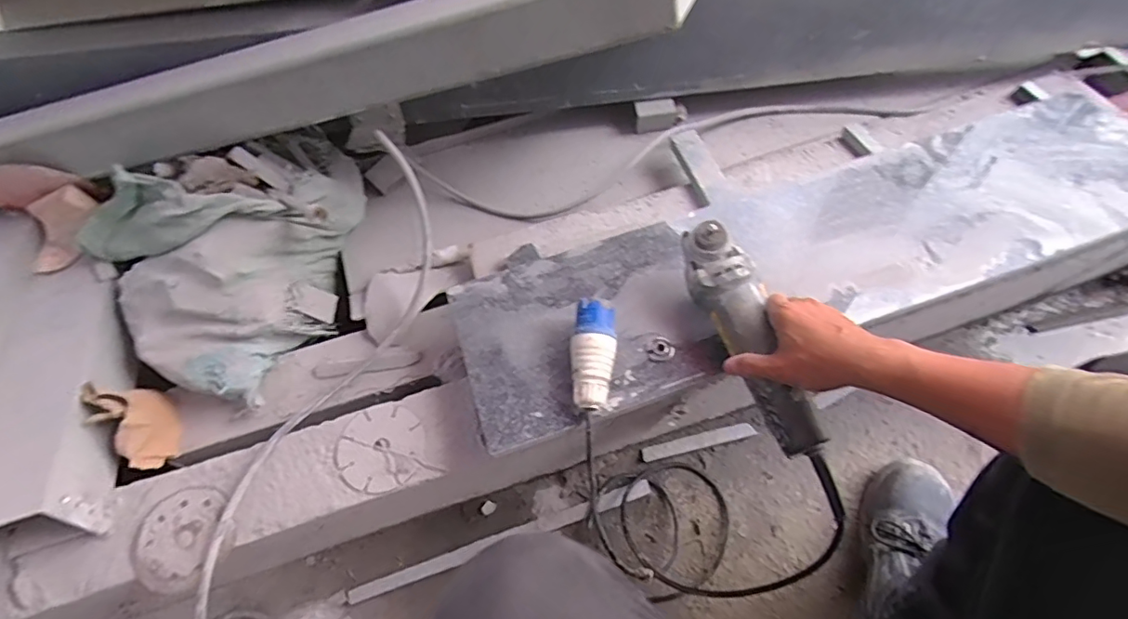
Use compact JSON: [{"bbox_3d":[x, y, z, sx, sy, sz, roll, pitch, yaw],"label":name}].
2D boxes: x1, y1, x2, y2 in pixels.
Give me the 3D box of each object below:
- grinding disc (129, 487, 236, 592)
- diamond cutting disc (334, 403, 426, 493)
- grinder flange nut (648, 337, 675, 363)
[{"bbox_3d":[-0.421,0.250,0.586,0.099,0.012,0.099,-1,62,2],"label":"grinding disc"},{"bbox_3d":[-0.217,0.161,0.626,0.101,0.004,0.102,-1,62,2],"label":"diamond cutting disc"},{"bbox_3d":[0.109,0.046,0.599,0.029,0.004,0.028,-1,62,2],"label":"grinder flange nut"}]

